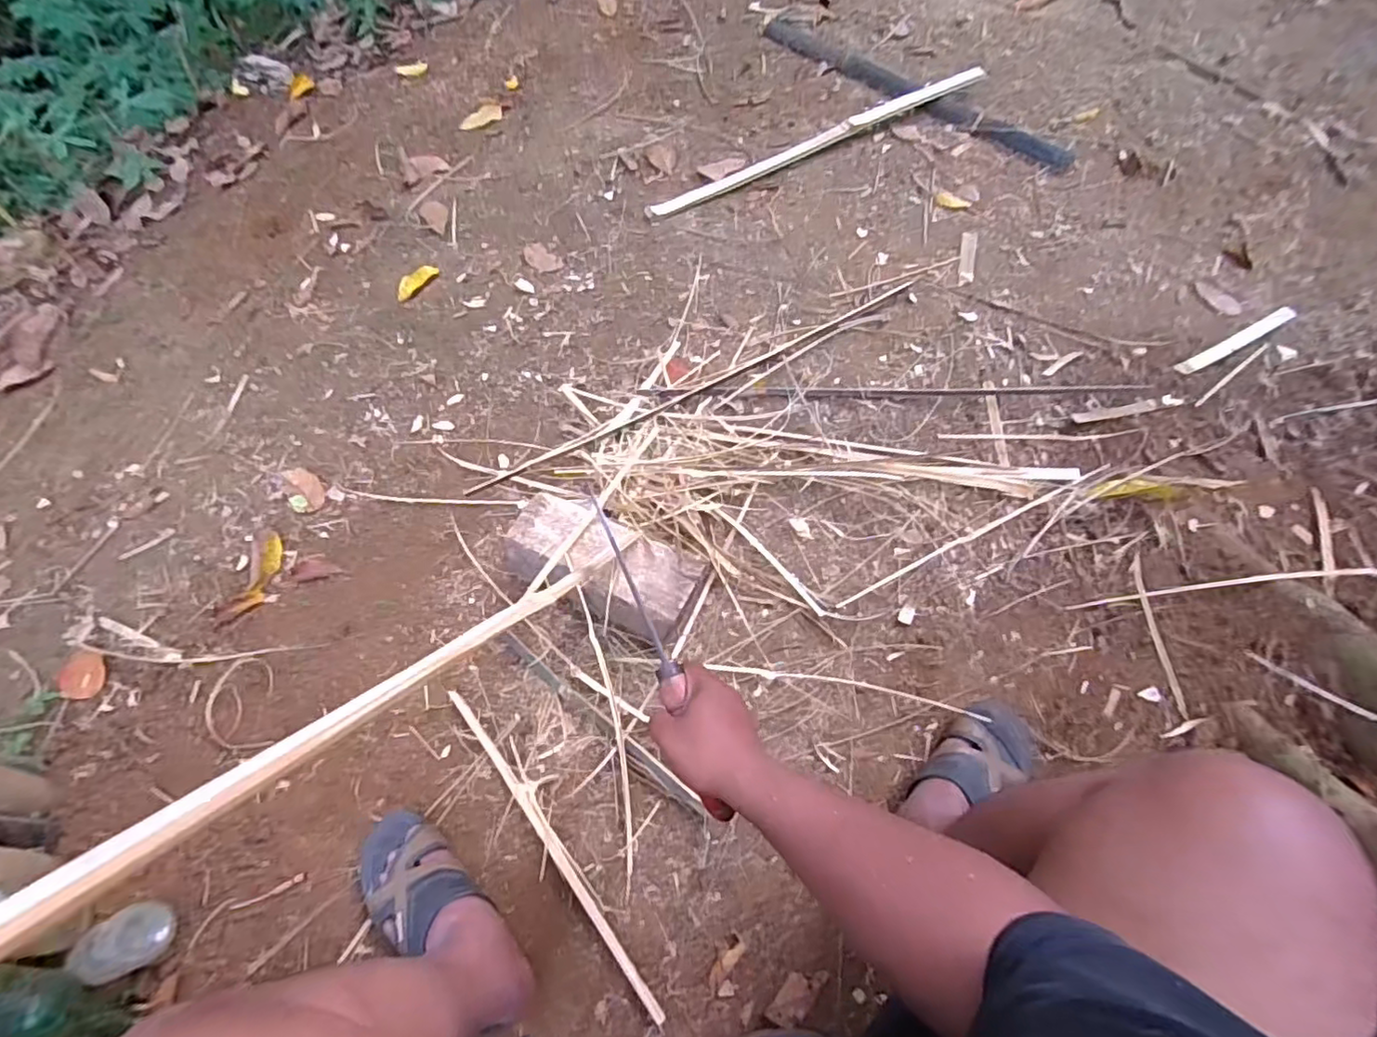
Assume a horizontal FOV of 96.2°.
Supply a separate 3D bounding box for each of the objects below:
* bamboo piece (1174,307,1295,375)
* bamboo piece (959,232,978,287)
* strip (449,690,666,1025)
[{"bbox_3d":[1.016,-0.327,1.153,0.218,0.022,0.028,-29,64,5],"label":"bamboo piece"},{"bbox_3d":[0.557,-0.520,1.231,0.030,0.019,0.141,10,65,9],"label":"bamboo piece"},{"bbox_3d":[-0.182,0.410,0.797,0.024,0.009,0.470,-37,67,-14],"label":"strip"}]

